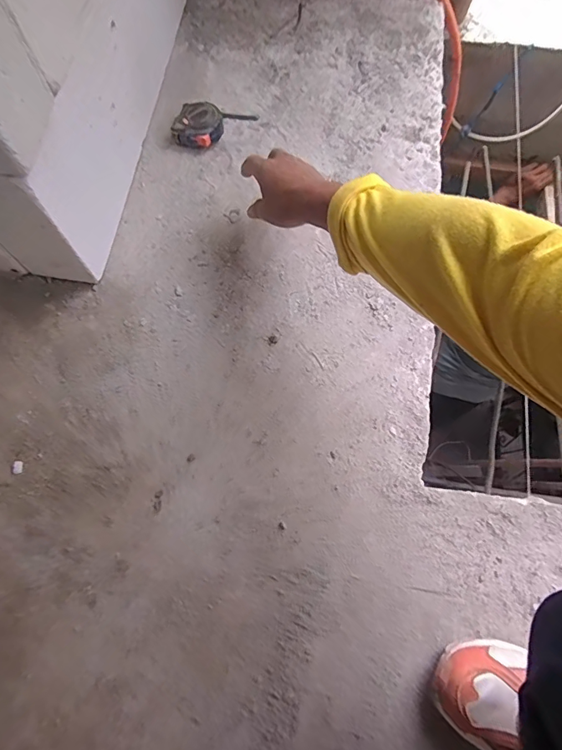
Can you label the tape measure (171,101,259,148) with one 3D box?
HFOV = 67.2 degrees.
[{"bbox_3d":[-0.105,-0.399,0.672,0.124,0.036,0.078,1,74,-1],"label":"tape measure"}]

